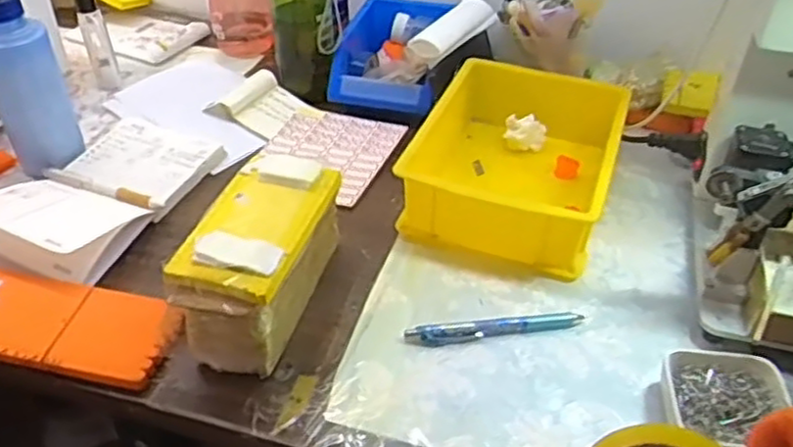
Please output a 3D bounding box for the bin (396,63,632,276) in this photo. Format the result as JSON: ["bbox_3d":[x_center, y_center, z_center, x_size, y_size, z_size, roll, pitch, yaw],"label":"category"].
[{"bbox_3d":[0.115,-0.062,0.684,0.171,0.080,0.208,14,41,16],"label":"bin"}]

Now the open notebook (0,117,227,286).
[{"bbox_3d":[-0.282,-0.042,0.690,0.139,0.044,0.228,14,41,15],"label":"open notebook"}]

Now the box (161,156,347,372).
[{"bbox_3d":[-0.105,0.026,0.562,0.081,0.084,0.160,11,41,12],"label":"box"}]

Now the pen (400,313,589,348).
[{"bbox_3d":[0.079,0.082,0.568,0.142,0.010,0.015,-6,40,-8],"label":"pen"}]

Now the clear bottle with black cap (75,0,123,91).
[{"bbox_3d":[-0.354,-0.218,0.848,0.029,0.115,0.032,-17,43,-20],"label":"clear bottle with black cap"}]

